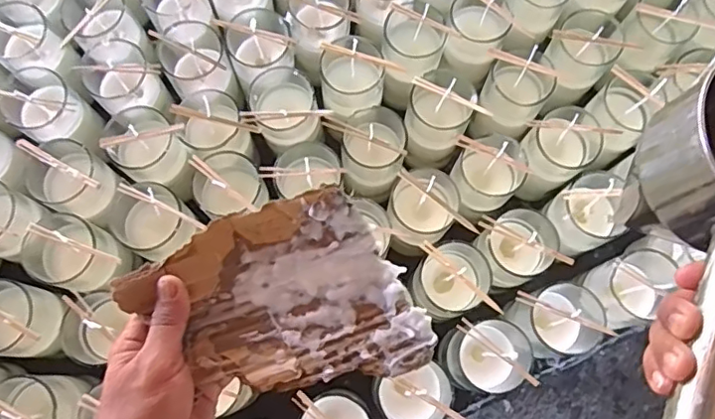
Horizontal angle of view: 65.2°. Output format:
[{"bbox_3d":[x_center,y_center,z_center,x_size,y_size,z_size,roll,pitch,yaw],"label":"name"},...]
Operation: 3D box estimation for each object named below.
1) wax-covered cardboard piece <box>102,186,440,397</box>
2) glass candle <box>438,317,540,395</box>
[{"bbox_3d":[-0.053,0.055,0.371,0.189,0.028,0.120,-6,76,-2],"label":"wax-covered cardboard piece"},{"bbox_3d":[0.127,0.145,0.557,0.076,0.097,0.070,0,76,-1],"label":"glass candle"}]

